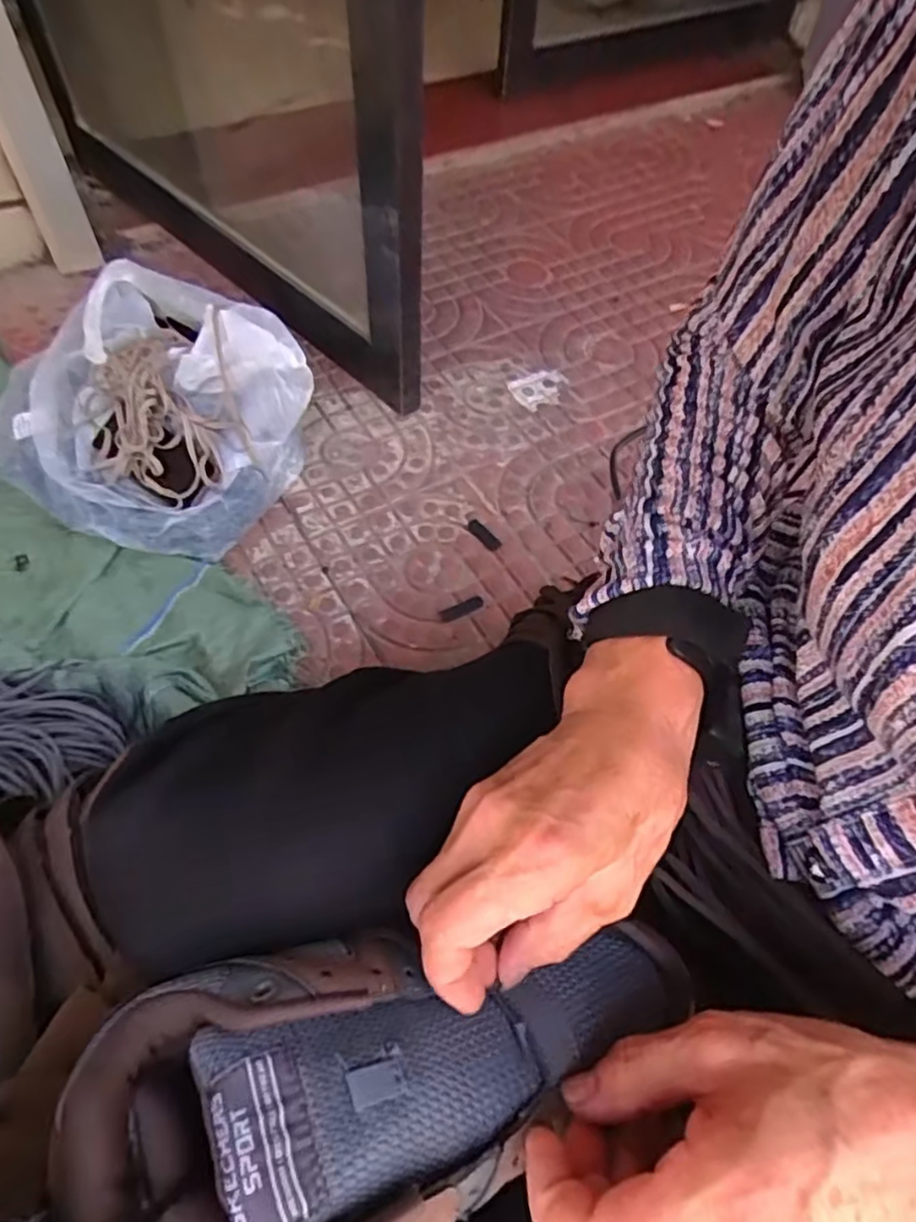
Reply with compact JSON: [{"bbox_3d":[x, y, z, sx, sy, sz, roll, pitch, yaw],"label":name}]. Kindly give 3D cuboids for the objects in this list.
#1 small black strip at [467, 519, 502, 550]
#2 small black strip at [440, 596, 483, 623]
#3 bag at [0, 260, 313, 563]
[{"bbox_3d":[0.037,-0.105,0.924,0.020,0.006,0.057,-38,66,-13],"label":"small black strip"},{"bbox_3d":[0.005,-0.003,0.866,0.060,0.004,0.019,-22,60,-17],"label":"small black strip"},{"bbox_3d":[-0.436,-0.293,0.899,0.446,0.196,0.342,34,61,15],"label":"bag"}]

